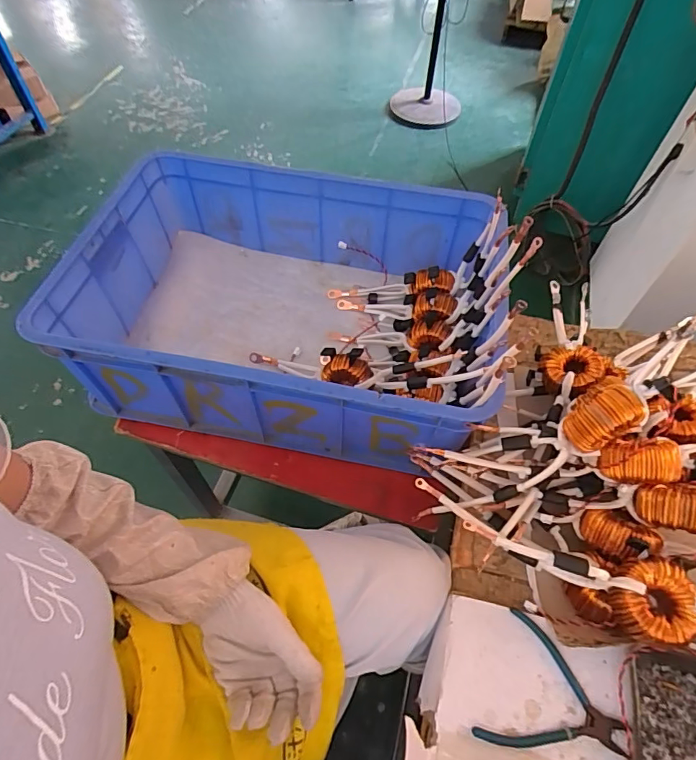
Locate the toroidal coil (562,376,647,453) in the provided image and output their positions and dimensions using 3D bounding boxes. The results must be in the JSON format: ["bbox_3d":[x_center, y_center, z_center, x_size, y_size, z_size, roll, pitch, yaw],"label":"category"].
[{"bbox_3d":[0.281,0.045,0.512,0.071,0.071,0.057,-32,63,-20],"label":"toroidal coil"}]

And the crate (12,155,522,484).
[{"bbox_3d":[-0.089,-0.119,0.727,0.588,0.200,0.404,10,57,5],"label":"crate"}]

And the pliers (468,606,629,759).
[{"bbox_3d":[0.211,0.330,0.465,0.130,0.007,0.125,27,60,16],"label":"pliers"}]

